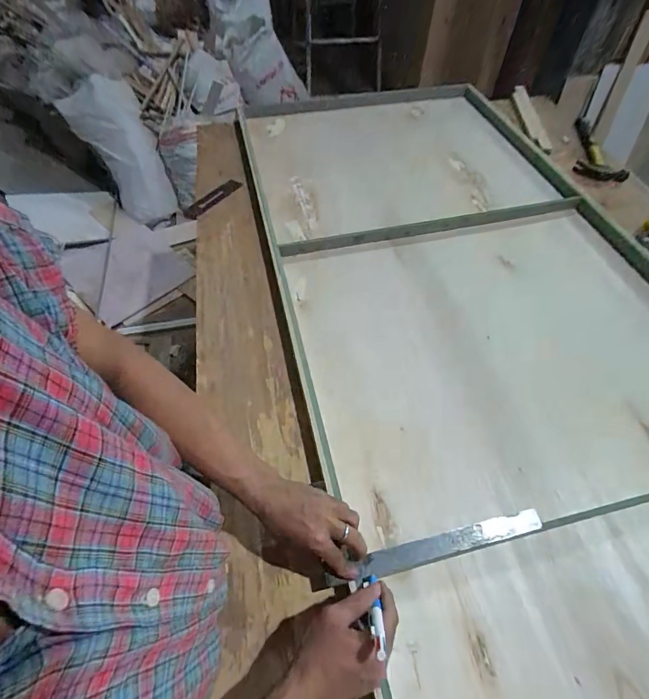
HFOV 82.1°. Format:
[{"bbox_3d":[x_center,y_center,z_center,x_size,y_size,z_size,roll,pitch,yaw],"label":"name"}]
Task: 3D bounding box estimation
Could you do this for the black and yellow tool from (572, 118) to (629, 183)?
[{"bbox_3d":[0.775,-0.567,1.059,0.127,0.055,0.263,15,58,12],"label":"black and yellow tool"}]

